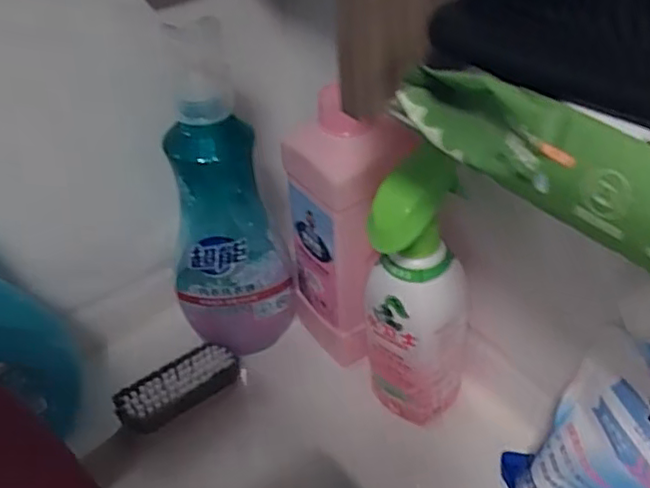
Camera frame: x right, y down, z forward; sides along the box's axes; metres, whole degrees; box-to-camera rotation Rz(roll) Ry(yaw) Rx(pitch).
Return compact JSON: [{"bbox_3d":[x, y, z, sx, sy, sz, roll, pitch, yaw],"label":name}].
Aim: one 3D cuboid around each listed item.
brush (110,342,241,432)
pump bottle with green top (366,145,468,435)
[{"bbox_3d":[-0.116,0.113,0.508,0.098,0.025,0.037,-31,48,-27],"label":"brush"},{"bbox_3d":[0.066,0.042,0.450,0.076,0.225,0.056,5,42,11],"label":"pump bottle with green top"}]

